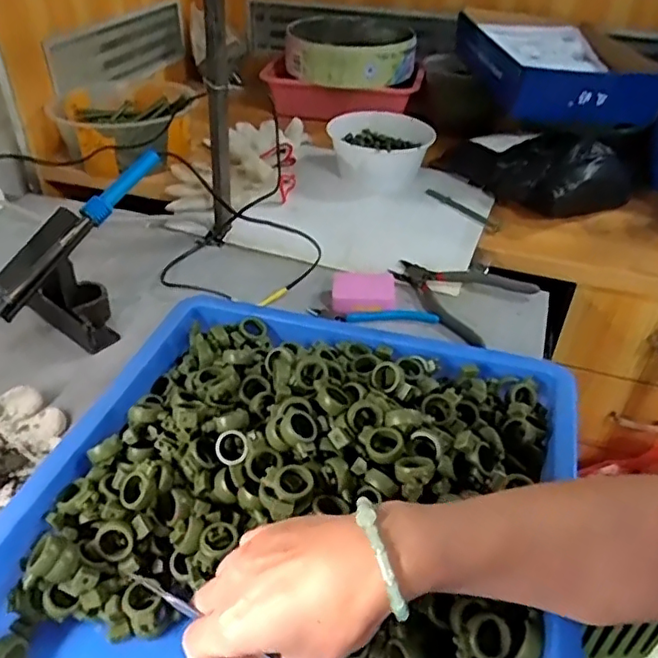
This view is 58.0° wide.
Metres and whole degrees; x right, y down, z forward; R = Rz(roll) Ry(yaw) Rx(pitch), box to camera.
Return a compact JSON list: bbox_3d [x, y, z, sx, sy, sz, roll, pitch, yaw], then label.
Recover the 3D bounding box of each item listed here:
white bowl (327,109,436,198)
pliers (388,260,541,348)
[{"bbox_3d":[0.083,-0.297,0.988,0.162,0.067,0.191,13,39,14],"label":"white bowl"},{"bbox_3d":[0.152,-0.047,0.743,0.166,0.024,0.145,30,46,31],"label":"pliers"}]

